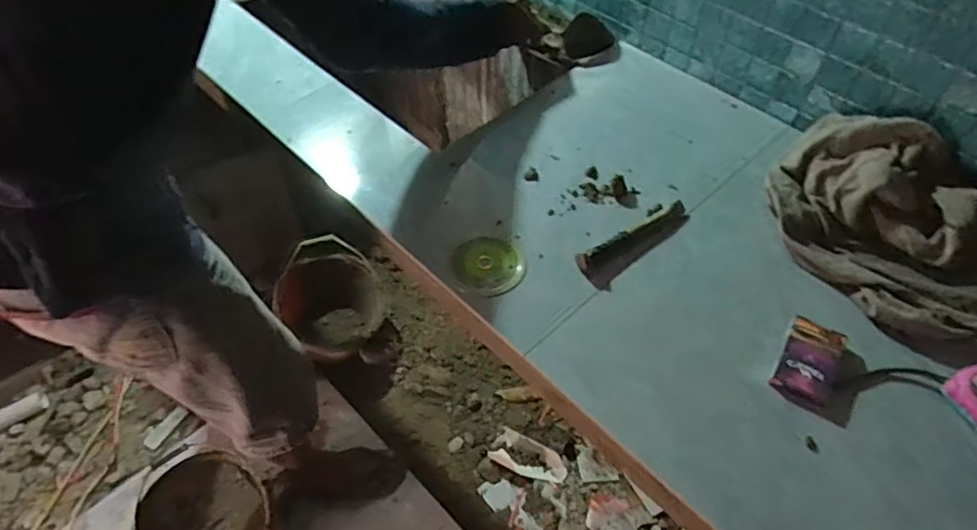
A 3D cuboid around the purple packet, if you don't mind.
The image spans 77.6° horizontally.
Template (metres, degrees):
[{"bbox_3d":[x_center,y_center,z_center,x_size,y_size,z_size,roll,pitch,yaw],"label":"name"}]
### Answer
[{"bbox_3d":[0.364,0.109,0.687,0.057,0.019,0.104,27,57,20],"label":"purple packet"}]

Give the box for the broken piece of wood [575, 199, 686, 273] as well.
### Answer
[{"bbox_3d":[0.192,-0.040,0.797,0.181,0.016,0.025,-28,57,-20],"label":"broken piece of wood"}]

